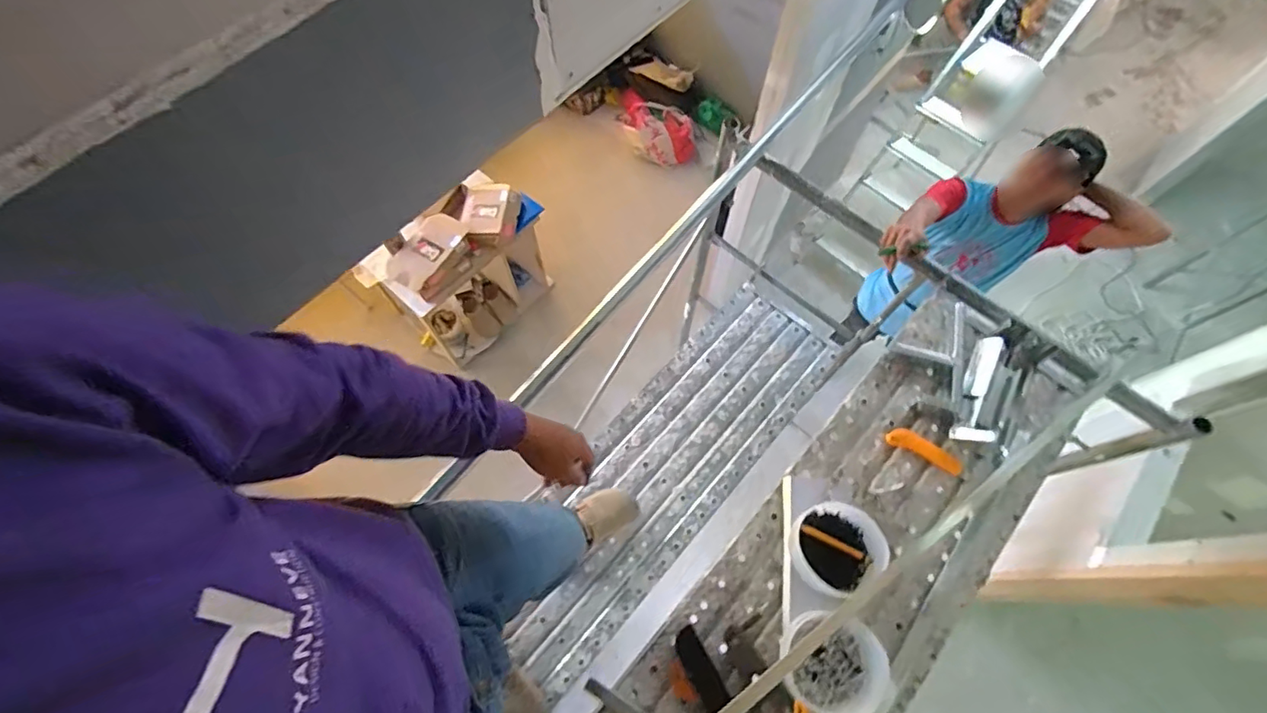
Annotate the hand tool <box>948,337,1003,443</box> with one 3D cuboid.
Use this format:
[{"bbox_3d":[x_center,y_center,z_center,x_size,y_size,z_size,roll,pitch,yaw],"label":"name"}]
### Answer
[{"bbox_3d":[0.695,0.058,1.070,0.055,0.048,0.246,22,67,10],"label":"hand tool"}]

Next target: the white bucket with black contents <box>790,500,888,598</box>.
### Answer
[{"bbox_3d":[0.353,0.341,0.949,0.145,0.099,0.142,0,65,0],"label":"white bucket with black contents"}]

